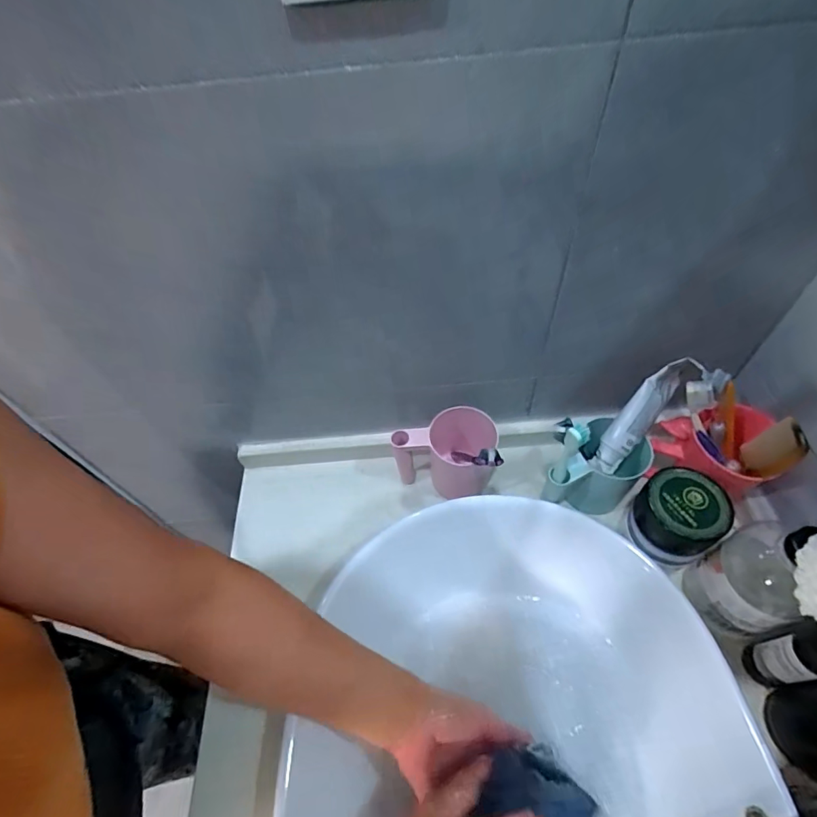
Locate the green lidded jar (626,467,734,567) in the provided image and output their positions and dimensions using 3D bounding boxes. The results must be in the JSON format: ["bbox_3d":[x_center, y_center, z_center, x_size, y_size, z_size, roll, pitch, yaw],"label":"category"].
[{"bbox_3d":[0.269,0.106,0.459,0.073,0.068,0.076,-2,55,3],"label":"green lidded jar"}]

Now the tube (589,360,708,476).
[{"bbox_3d":[0.238,0.008,0.477,0.033,0.048,0.136,40,106,27],"label":"tube"}]

